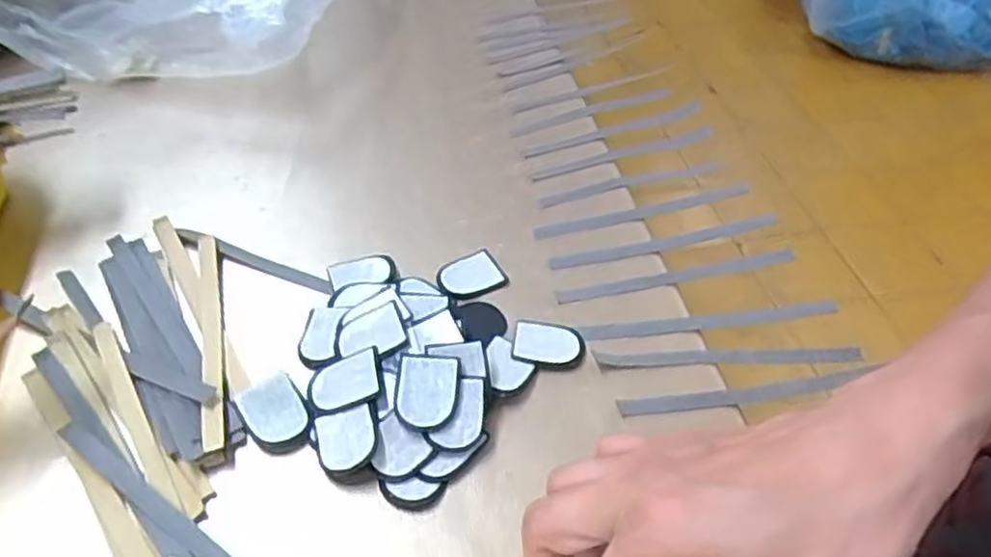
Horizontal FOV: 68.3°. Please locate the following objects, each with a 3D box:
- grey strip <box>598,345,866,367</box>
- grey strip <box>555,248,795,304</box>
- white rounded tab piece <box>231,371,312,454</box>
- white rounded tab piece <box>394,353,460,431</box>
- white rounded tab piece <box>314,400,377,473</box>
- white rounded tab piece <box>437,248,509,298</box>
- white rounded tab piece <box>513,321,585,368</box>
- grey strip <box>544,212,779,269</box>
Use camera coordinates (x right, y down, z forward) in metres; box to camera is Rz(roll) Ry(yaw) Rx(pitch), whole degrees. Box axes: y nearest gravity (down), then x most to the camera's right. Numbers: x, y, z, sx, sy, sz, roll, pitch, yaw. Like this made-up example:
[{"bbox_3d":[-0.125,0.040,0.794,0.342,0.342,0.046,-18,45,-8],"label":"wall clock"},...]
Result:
[{"bbox_3d":[0.111,0.036,0.348,0.128,0.004,0.008,-1,44,-5],"label":"grey strip"},{"bbox_3d":[0.094,-0.002,0.381,0.128,0.014,0.009,-7,45,-11],"label":"grey strip"},{"bbox_3d":[-0.094,0.058,0.312,0.025,0.012,0.031,-26,52,-28],"label":"white rounded tab piece"},{"bbox_3d":[-0.030,0.048,0.311,0.026,0.004,0.033,3,61,4],"label":"white rounded tab piece"},{"bbox_3d":[-0.062,0.066,0.302,0.026,0.004,0.029,-24,44,5],"label":"white rounded tab piece"},{"bbox_3d":[-0.013,-0.002,0.381,0.034,0.004,0.028,-15,47,-19],"label":"white rounded tab piece"},{"bbox_3d":[0.025,0.030,0.348,0.033,0.005,0.027,4,44,0],"label":"white rounded tab piece"},{"bbox_3d":[0.094,-0.022,0.402,0.130,0.016,0.008,-7,45,-11],"label":"grey strip"}]

